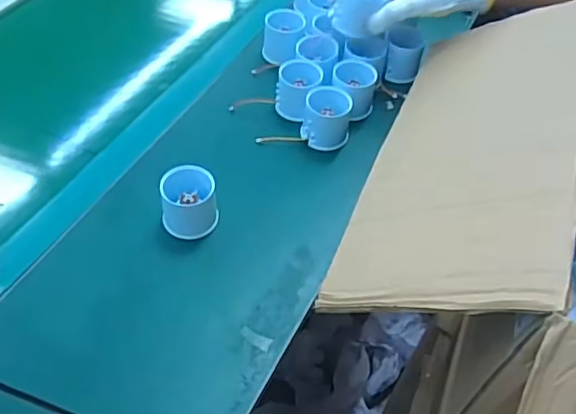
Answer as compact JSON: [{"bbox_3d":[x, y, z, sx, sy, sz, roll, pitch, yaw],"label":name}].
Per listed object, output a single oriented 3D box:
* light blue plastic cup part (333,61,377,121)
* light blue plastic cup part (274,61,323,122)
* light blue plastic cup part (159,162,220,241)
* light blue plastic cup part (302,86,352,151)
[{"bbox_3d":[0.076,-0.136,0.696,0.049,0.046,0.058,-30,58,-25],"label":"light blue plastic cup part"},{"bbox_3d":[0.012,-0.140,0.705,0.051,0.055,0.055,33,56,22],"label":"light blue plastic cup part"},{"bbox_3d":[-0.097,-0.004,0.579,0.052,0.054,0.050,2,50,-2],"label":"light blue plastic cup part"},{"bbox_3d":[0.044,-0.101,0.668,0.054,0.057,0.048,9,51,5],"label":"light blue plastic cup part"}]

